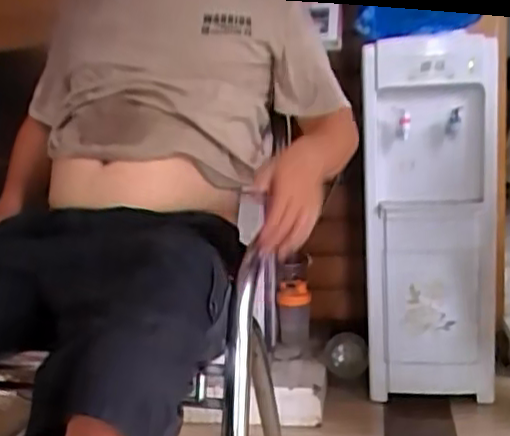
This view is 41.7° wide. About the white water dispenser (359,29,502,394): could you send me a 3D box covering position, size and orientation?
[{"bbox_3d":[0.450,-0.002,1.717,0.321,0.847,0.311,0,11,18],"label":"white water dispenser"}]

